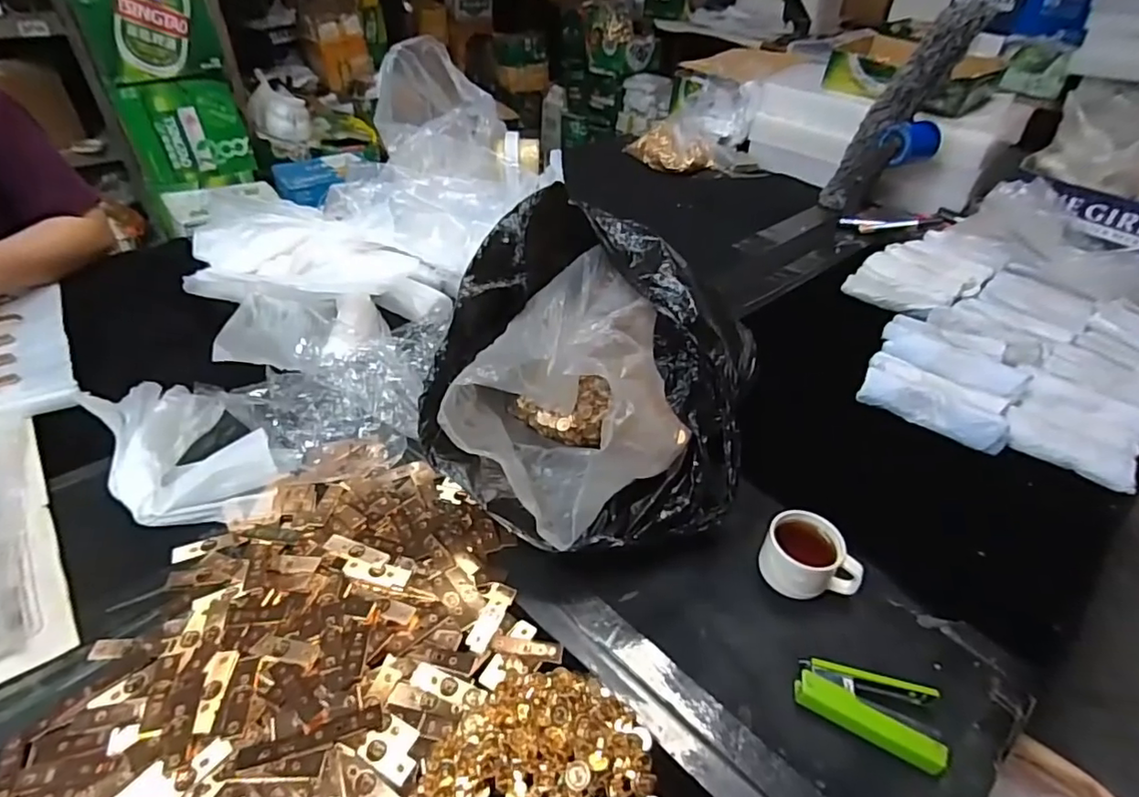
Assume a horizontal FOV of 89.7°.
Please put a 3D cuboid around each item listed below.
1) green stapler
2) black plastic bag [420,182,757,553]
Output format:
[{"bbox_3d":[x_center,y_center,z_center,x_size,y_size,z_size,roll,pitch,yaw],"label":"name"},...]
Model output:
[{"bbox_3d":[0.229,0.231,0.437,0.100,0.023,0.053,21,44,19],"label":"green stapler"},{"bbox_3d":[0.021,-0.018,0.566,0.287,0.205,0.309,7,41,4],"label":"black plastic bag"}]

